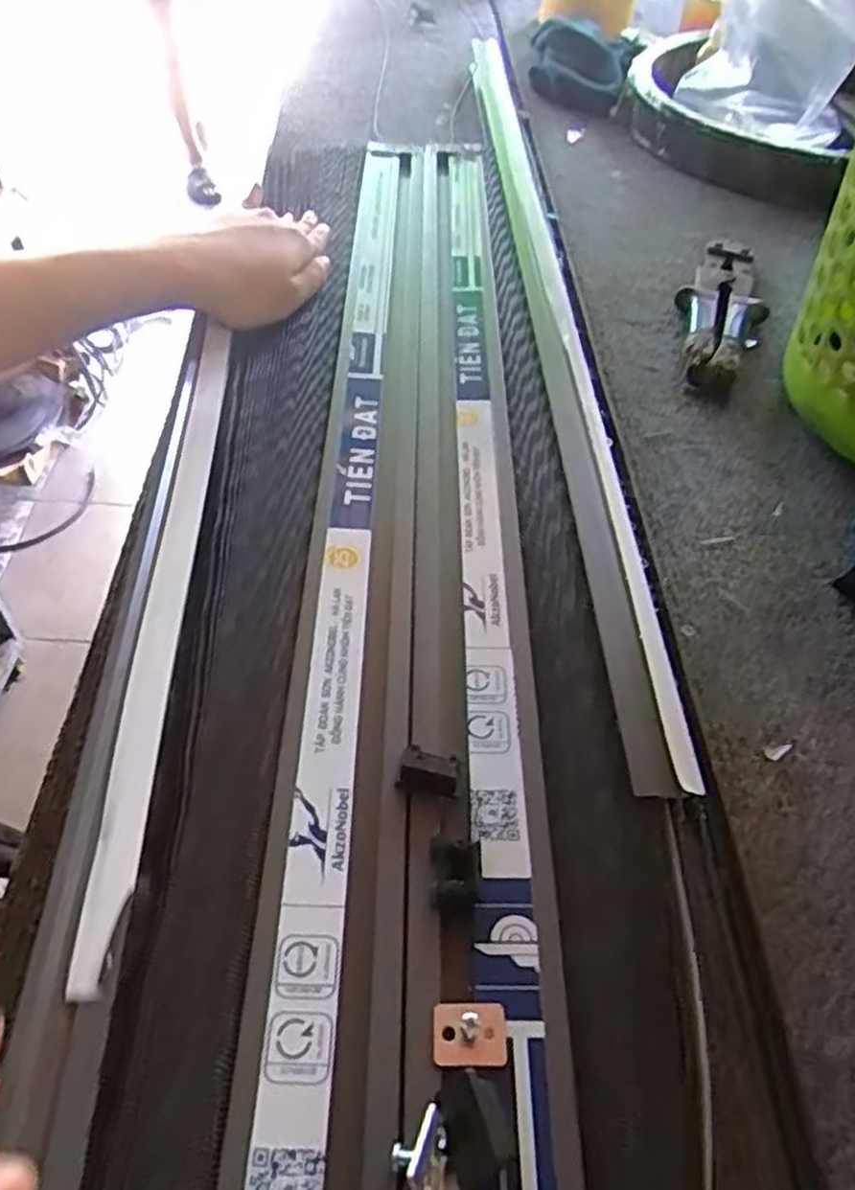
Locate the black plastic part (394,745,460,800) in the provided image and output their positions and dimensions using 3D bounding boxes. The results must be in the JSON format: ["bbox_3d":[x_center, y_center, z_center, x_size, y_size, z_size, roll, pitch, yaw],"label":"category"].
[{"bbox_3d":[0.001,0.063,0.270,0.021,0.011,0.013,14,50,7],"label":"black plastic part"}]

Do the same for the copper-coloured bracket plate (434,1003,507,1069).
[{"bbox_3d":[0.012,0.127,0.220,0.021,0.009,0.017,4,50,-1],"label":"copper-coloured bracket plate"}]

